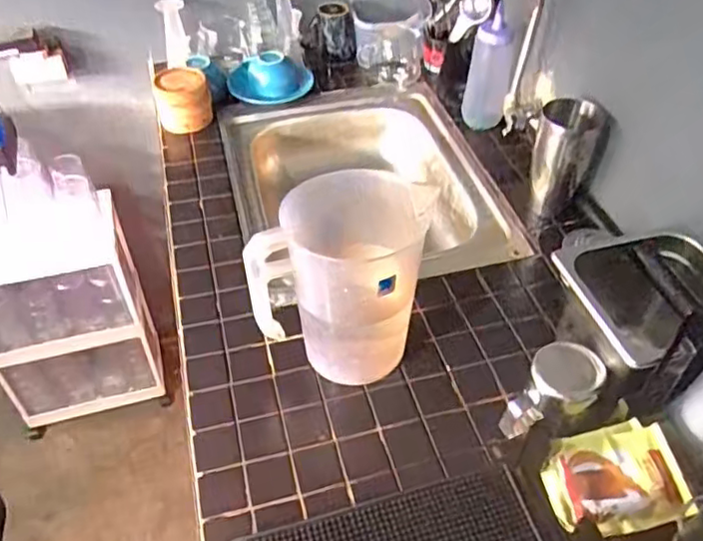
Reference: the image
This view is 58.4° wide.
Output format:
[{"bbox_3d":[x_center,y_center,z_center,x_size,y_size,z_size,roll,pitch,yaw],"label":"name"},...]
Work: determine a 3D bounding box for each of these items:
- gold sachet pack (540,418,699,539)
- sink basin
[{"bbox_3d":[0.245,0.194,0.592,0.125,0.024,0.097,-9,46,-10],"label":"gold sachet pack"},{"bbox_3d":[0.013,-0.134,1.093,0.418,0.142,0.534,-9,46,-10],"label":"sink basin"}]

